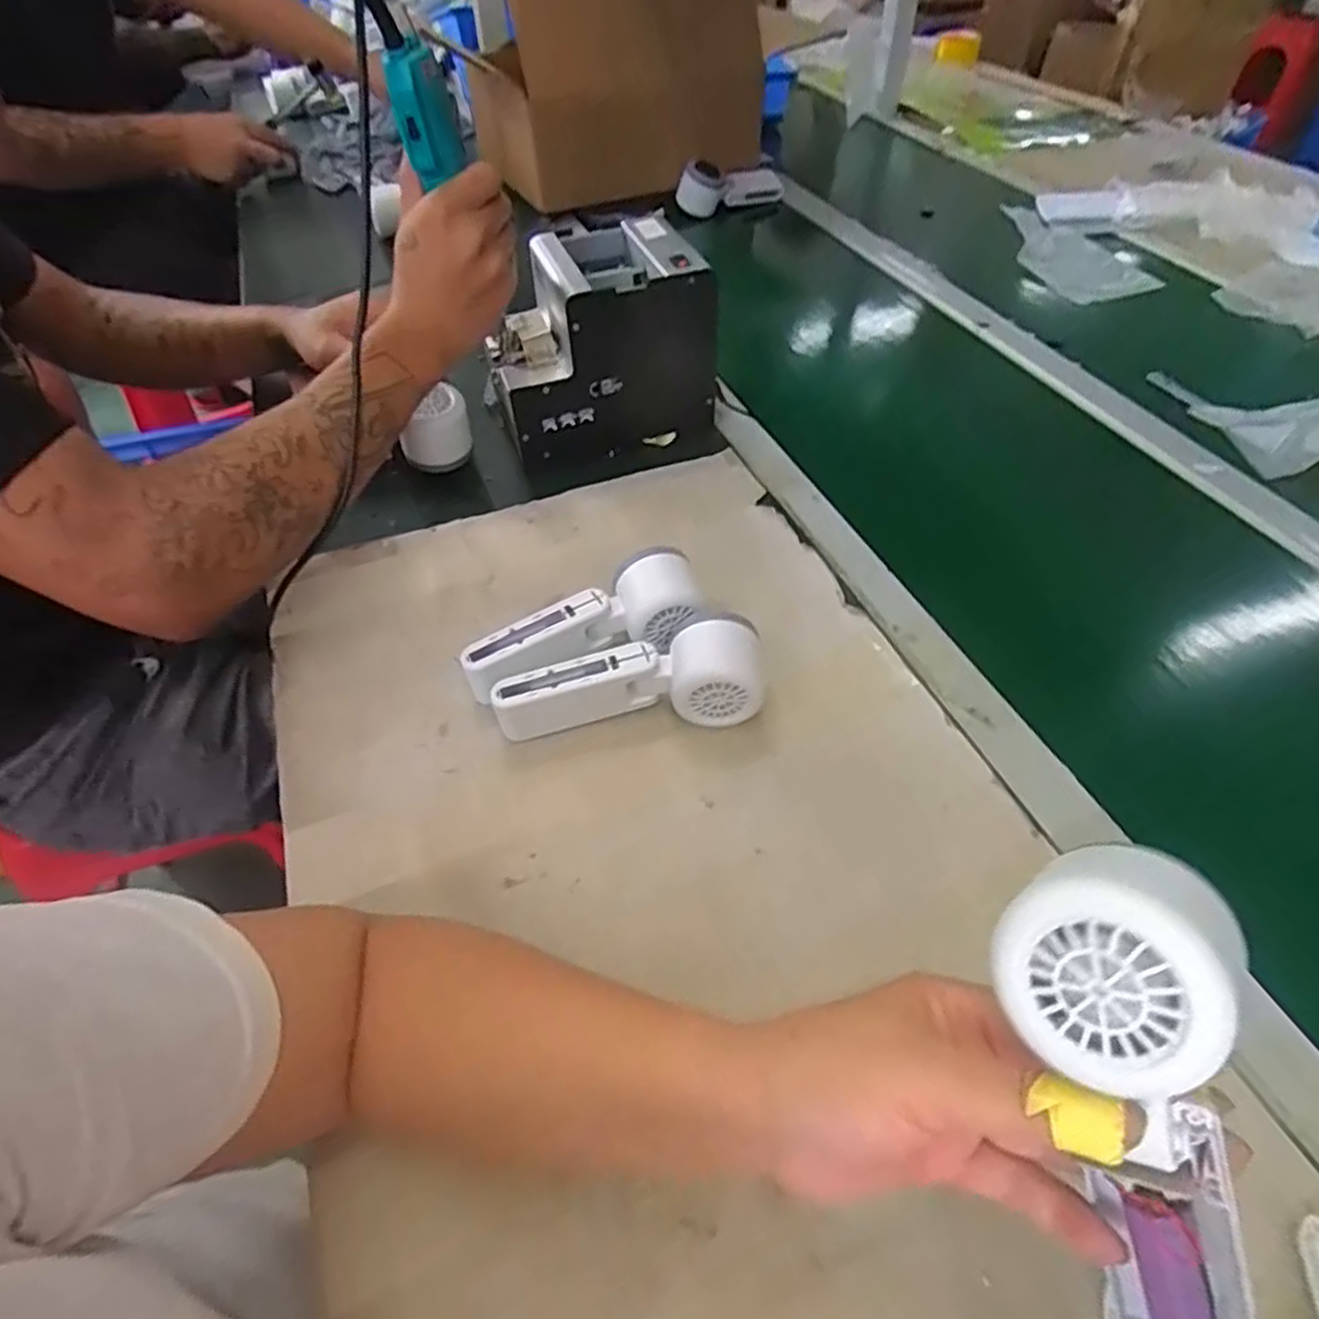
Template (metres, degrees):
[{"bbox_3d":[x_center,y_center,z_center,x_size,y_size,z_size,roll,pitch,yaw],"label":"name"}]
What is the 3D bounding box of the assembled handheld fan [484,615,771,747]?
[{"bbox_3d":[-0.014,0.020,0.469,0.171,0.055,0.055,-11,49,-8],"label":"assembled handheld fan"}]

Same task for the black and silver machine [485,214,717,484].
[{"bbox_3d":[-0.058,-0.280,0.672,0.179,0.154,0.127,-17,50,-13],"label":"black and silver machine"}]

